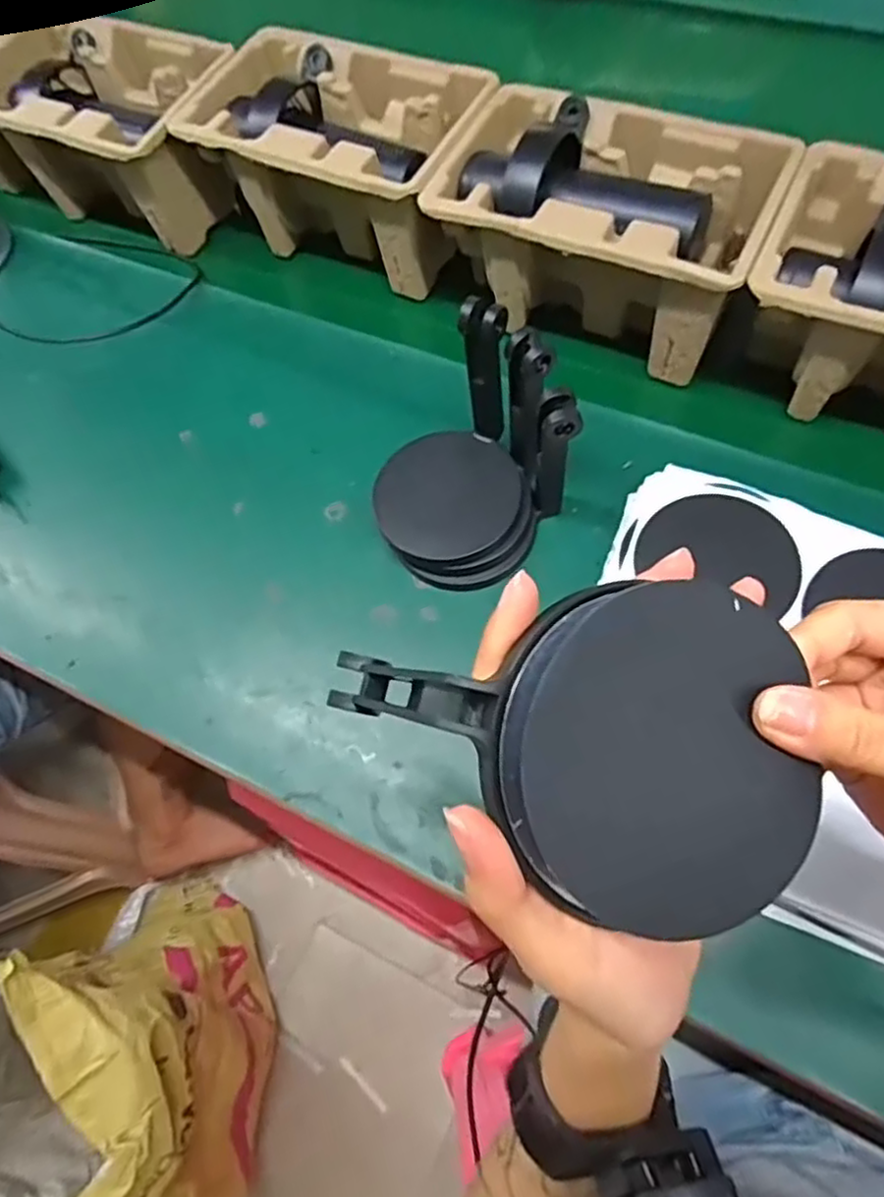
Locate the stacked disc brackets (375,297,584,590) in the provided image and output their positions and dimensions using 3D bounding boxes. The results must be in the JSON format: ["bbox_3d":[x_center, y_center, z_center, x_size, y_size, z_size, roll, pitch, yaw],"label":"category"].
[{"bbox_3d":[0.016,-0.085,0.430,0.117,0.127,0.102,-38,71,-13],"label":"stacked disc brackets"}]

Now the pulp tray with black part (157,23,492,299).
[{"bbox_3d":[-0.085,-0.359,0.569,0.238,0.107,0.142,25,70,12],"label":"pulp tray with black part"}]

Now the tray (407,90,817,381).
[{"bbox_3d":[0.114,-0.269,0.504,0.218,0.103,0.137,23,70,11],"label":"tray"}]

